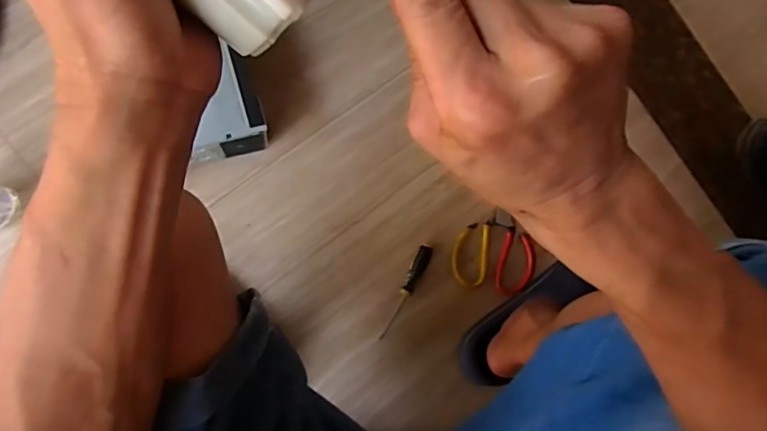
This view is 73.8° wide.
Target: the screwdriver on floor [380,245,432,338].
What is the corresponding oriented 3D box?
[{"bbox_3d":[0.032,0.112,0.747,0.021,0.017,0.149,27,83,-7],"label":"screwdriver on floor"}]

